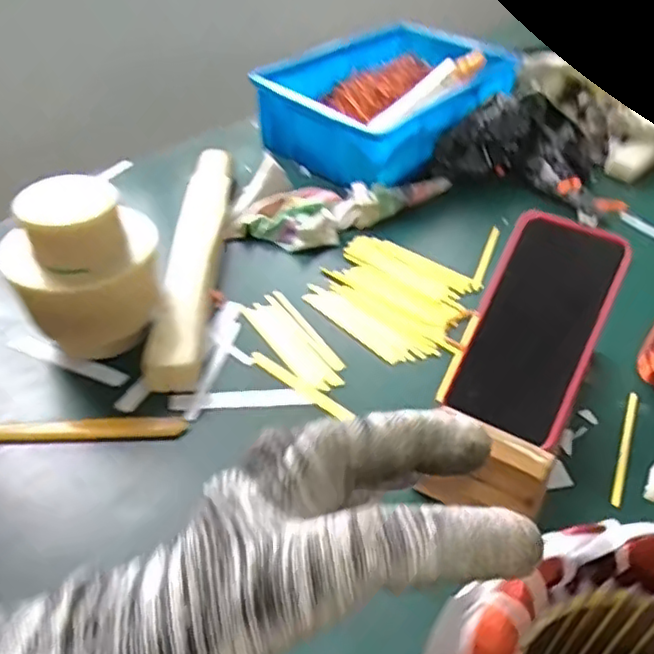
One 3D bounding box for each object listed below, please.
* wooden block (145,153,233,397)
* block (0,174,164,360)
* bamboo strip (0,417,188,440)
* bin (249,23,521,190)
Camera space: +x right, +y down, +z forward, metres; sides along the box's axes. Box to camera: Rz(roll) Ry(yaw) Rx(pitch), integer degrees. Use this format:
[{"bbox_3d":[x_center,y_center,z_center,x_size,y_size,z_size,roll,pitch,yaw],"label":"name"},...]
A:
[{"bbox_3d":[-0.122,-0.076,0.626,0.040,0.033,0.329,0,43,0],"label":"wooden block"},{"bbox_3d":[-0.194,-0.045,0.522,0.104,0.120,0.101,0,43,0],"label":"block"},{"bbox_3d":[-0.210,0.074,0.477,0.206,0.006,0.016,-4,43,-4],"label":"bamboo strip"},{"bbox_3d":[0.069,-0.286,0.821,0.219,0.102,0.306,33,52,30],"label":"bin"}]

